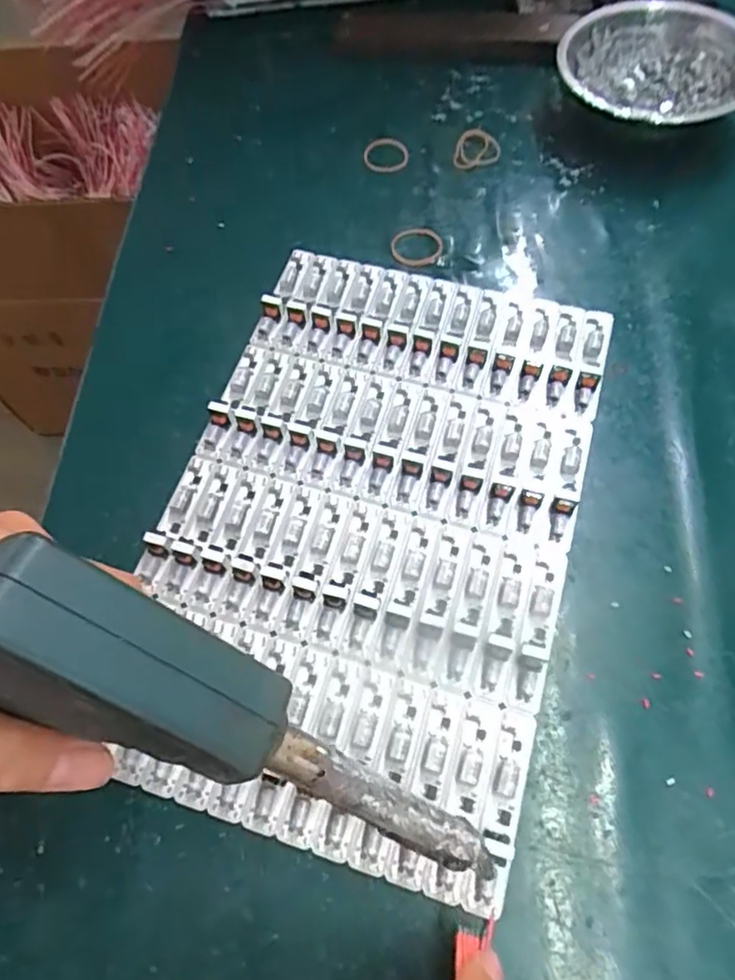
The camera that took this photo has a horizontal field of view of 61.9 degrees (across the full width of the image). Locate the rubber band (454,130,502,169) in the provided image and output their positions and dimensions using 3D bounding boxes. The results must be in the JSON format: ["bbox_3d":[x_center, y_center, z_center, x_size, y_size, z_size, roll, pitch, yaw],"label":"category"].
[{"bbox_3d":[0.074,-0.228,0.410,0.028,0.004,0.038,19,67,12],"label":"rubber band"}]

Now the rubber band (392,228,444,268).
[{"bbox_3d":[0.030,-0.150,0.377,0.031,0.006,0.032,-1,64,3],"label":"rubber band"}]

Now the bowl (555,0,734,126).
[{"bbox_3d":[0.185,-0.264,0.402,0.119,0.041,0.116,-1,64,3],"label":"bowl"}]

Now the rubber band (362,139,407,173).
[{"bbox_3d":[0.012,-0.226,0.413,0.032,0.007,0.027,10,65,8],"label":"rubber band"}]

